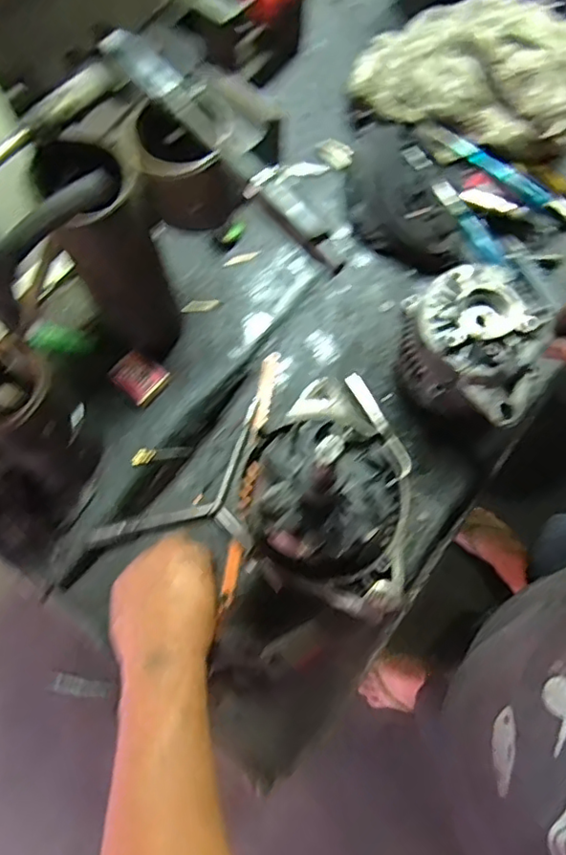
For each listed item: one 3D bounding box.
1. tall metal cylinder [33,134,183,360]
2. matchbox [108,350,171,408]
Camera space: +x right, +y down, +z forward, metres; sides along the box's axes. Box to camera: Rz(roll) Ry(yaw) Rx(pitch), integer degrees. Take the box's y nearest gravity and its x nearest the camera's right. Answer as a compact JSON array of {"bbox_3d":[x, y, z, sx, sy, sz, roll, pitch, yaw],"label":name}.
[{"bbox_3d":[-0.157,-0.159,0.562,0.084,0.214,0.073,40,77,14],"label":"tall metal cylinder"},{"bbox_3d":[-0.159,-0.057,0.649,0.049,0.013,0.056,-46,111,-6],"label":"matchbox"}]

